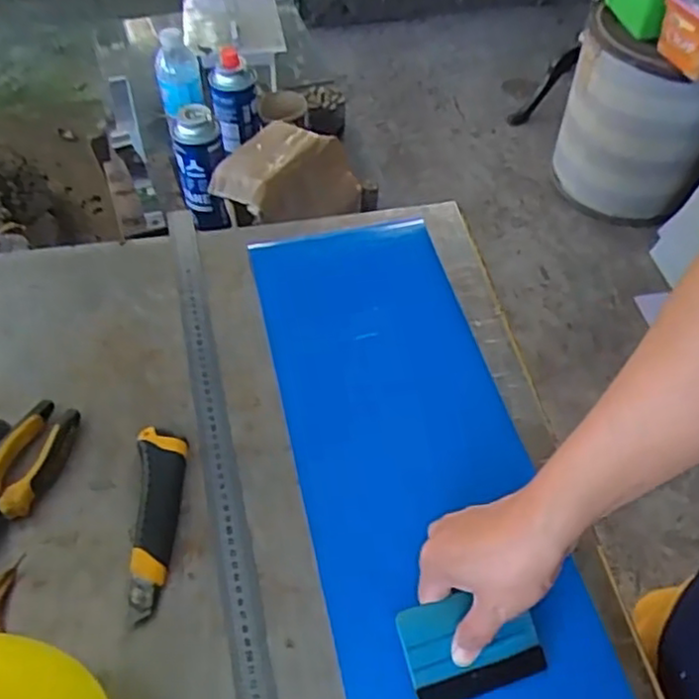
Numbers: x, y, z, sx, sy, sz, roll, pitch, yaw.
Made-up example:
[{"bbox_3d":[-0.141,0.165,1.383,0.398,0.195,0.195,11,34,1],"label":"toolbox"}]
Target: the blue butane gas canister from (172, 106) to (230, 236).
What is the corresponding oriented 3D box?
[{"bbox_3d":[-0.201,-0.243,0.964,0.065,0.170,0.056,-9,54,-10],"label":"blue butane gas canister"}]

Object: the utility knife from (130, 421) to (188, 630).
[{"bbox_3d":[-0.154,0.135,0.569,0.040,0.019,0.156,-5,53,-7],"label":"utility knife"}]

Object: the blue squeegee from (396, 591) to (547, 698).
[{"bbox_3d":[0.087,0.209,0.500,0.096,0.009,0.069,-16,84,-8],"label":"blue squeegee"}]

